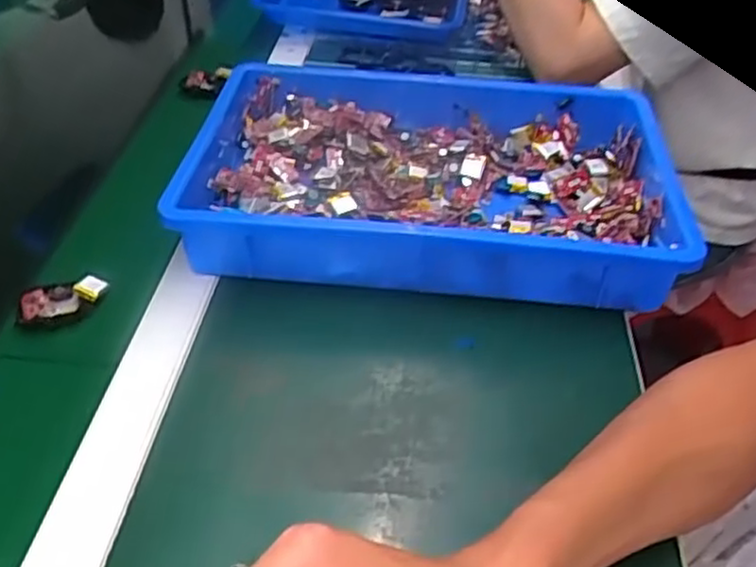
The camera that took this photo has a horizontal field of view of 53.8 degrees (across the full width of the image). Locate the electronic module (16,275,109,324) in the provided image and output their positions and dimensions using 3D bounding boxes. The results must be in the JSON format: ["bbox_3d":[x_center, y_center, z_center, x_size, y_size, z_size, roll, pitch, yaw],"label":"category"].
[{"bbox_3d":[-0.223,0.011,0.526,0.058,0.012,0.031,-12,43,-14],"label":"electronic module"}]

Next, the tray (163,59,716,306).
[{"bbox_3d":[0.042,-0.090,0.610,0.363,0.065,0.245,3,42,3],"label":"tray"}]

